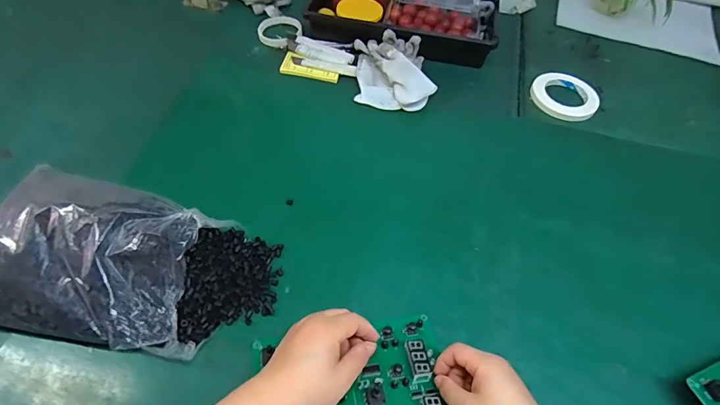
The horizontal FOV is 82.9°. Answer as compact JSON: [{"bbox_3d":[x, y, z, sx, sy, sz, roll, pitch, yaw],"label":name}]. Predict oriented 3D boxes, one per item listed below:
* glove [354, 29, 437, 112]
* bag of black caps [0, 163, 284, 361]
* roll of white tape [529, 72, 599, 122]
[{"bbox_3d":[0.060,-0.235,0.731,0.141,0.046,0.168,4,53,-1],"label":"glove"},{"bbox_3d":[-0.272,0.067,0.457,0.335,0.093,0.179,13,54,5],"label":"bag of black caps"},{"bbox_3d":[0.368,-0.192,0.735,0.110,0.014,0.117,2,53,-3],"label":"roll of white tape"}]

